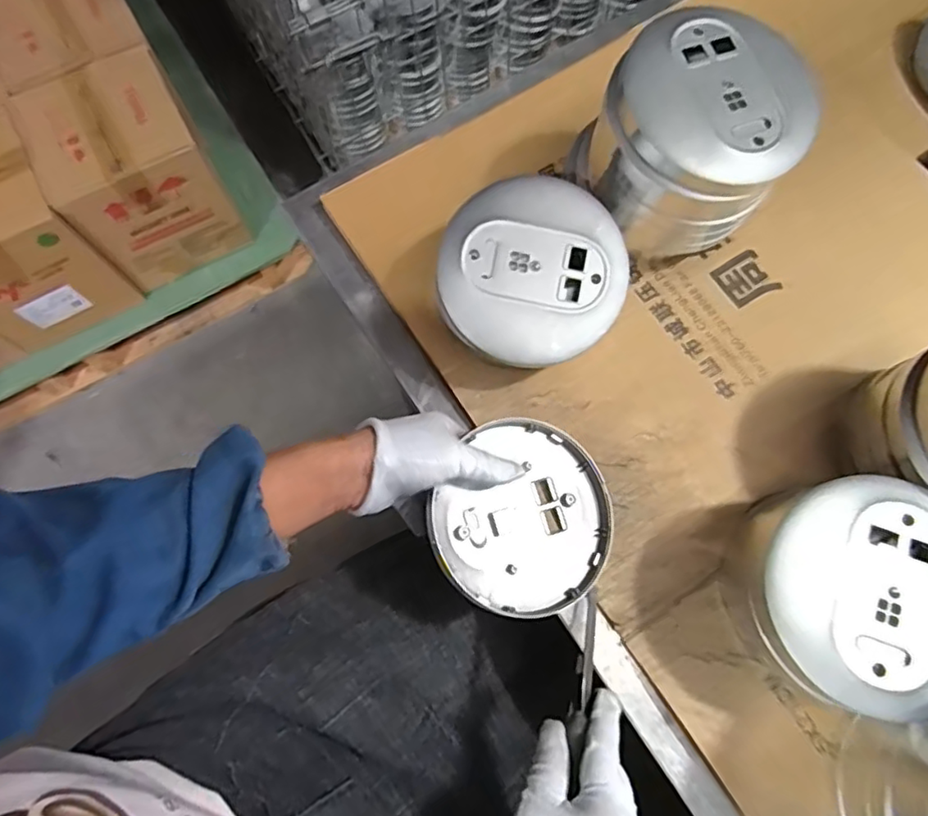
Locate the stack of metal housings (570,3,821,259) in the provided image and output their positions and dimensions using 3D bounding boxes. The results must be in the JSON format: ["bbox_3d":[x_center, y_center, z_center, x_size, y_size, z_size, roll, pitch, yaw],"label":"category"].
[{"bbox_3d":[0.166,-0.193,0.459,0.124,0.137,0.141,-43,78,-11],"label":"stack of metal housings"}]

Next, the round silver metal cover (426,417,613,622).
[{"bbox_3d":[0.043,0.079,0.431,0.129,0.024,0.129,5,73,-15],"label":"round silver metal cover"}]

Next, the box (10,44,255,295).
[{"bbox_3d":[-0.554,-0.397,1.052,0.223,0.264,0.232,-28,75,-8],"label":"box"}]

